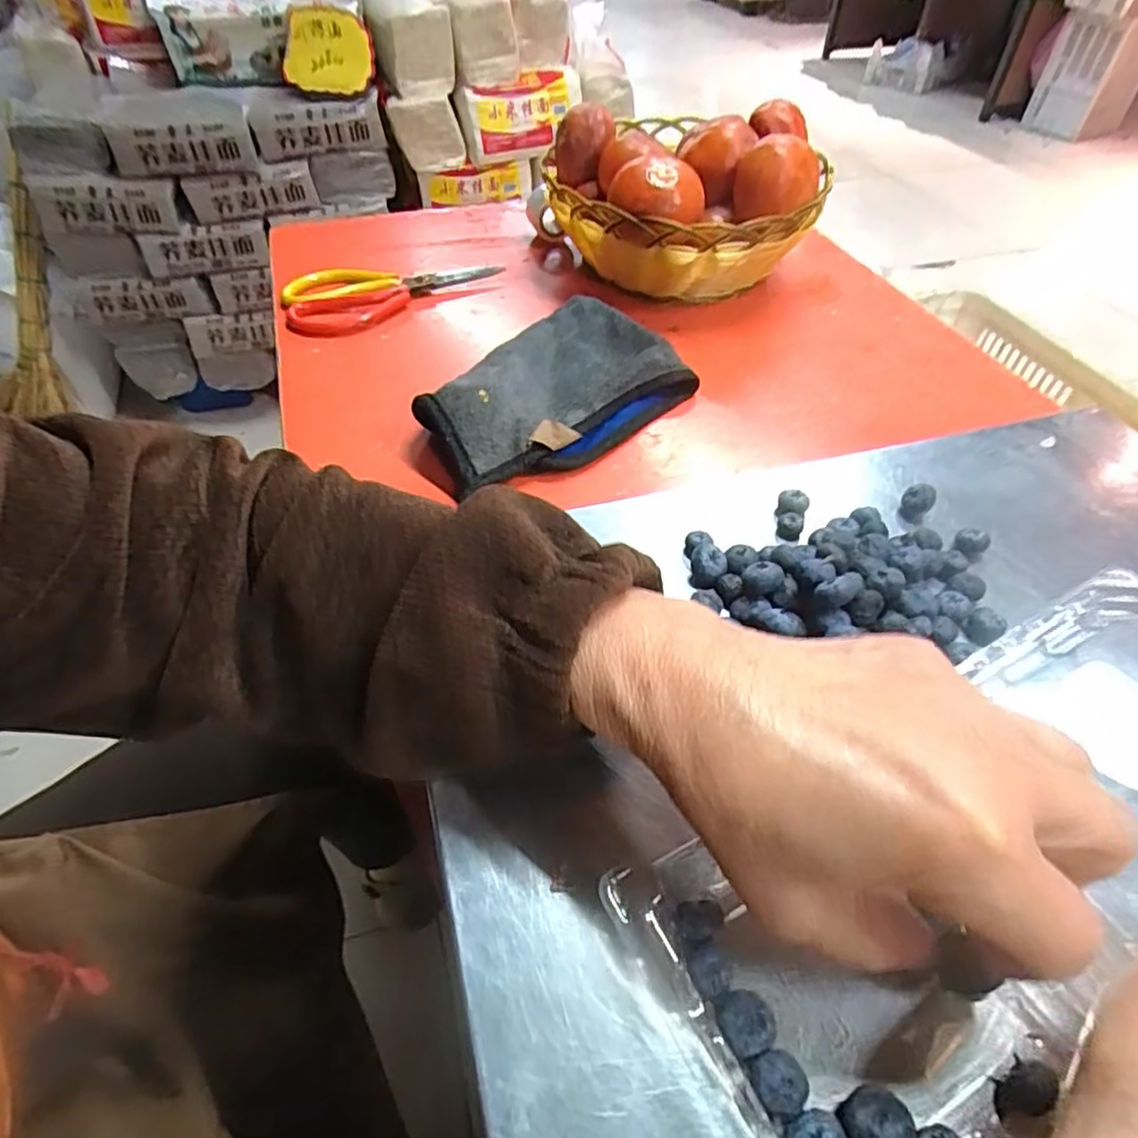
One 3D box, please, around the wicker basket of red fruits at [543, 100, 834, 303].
[{"bbox_3d":[0.097,-0.330,0.621,0.218,0.129,0.199,-5,48,-4],"label":"wicker basket of red fruits"}]

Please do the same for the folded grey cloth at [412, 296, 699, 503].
[{"bbox_3d":[-0.017,-0.140,0.508,0.149,0.049,0.232,34,56,26],"label":"folded grey cloth"}]

